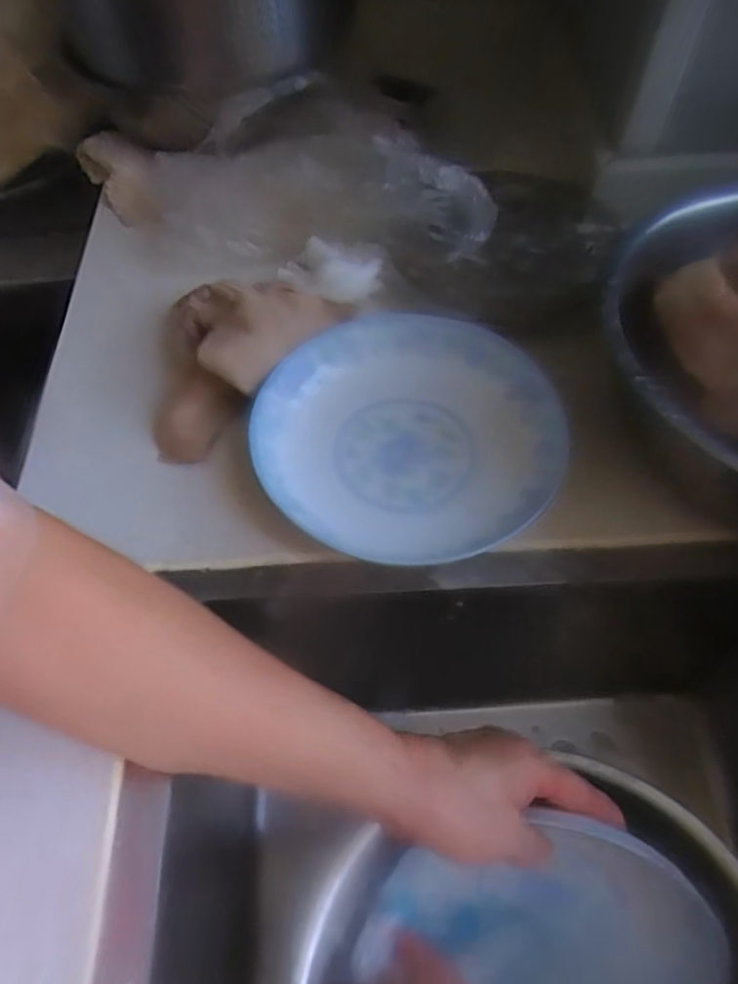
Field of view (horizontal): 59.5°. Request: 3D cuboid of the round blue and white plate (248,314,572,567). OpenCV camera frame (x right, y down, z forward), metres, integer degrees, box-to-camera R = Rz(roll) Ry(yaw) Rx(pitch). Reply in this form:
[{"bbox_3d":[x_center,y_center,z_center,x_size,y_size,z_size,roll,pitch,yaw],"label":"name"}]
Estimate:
[{"bbox_3d":[0.025,-0.036,0.381,0.173,0.024,0.161,4,58,3],"label":"round blue and white plate"}]

